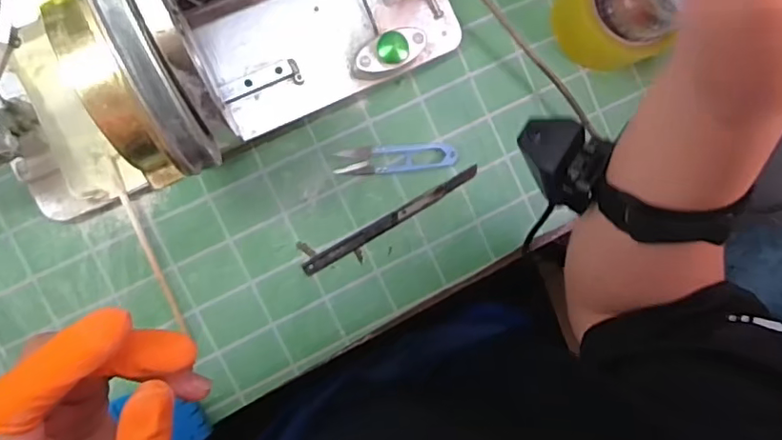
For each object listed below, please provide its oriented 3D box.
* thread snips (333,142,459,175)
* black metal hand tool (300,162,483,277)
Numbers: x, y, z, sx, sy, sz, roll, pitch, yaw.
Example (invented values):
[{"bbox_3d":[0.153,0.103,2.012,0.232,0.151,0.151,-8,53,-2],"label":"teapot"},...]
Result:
[{"bbox_3d":[0.005,-0.051,0.463,0.100,0.009,0.023,-5,91,-10],"label":"thread snips"},{"bbox_3d":[0.002,0.000,0.466,0.165,0.007,0.013,-30,95,-8],"label":"black metal hand tool"}]

